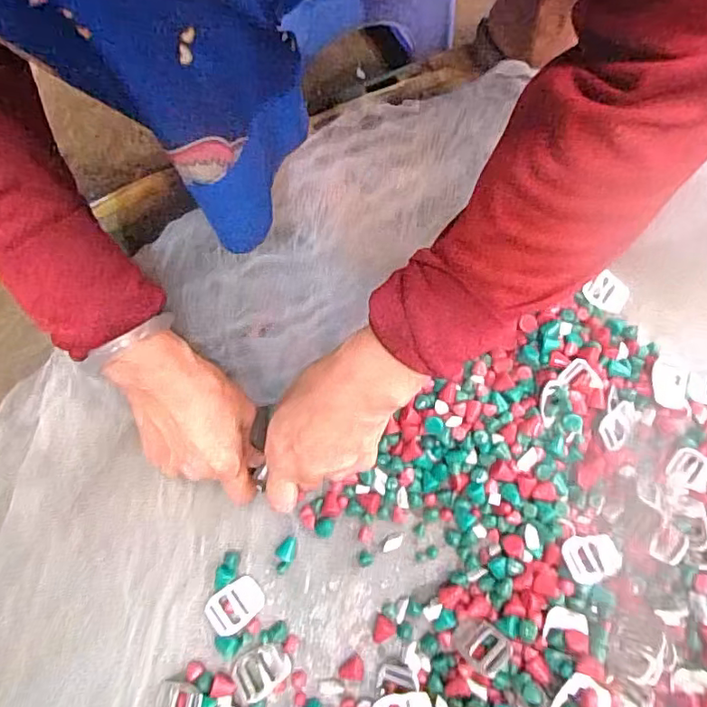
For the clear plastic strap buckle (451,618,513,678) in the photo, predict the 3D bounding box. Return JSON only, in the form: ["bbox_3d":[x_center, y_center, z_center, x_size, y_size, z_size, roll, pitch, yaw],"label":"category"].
[{"bbox_3d":[0.087,0.199,0.381,0.028,0.007,0.036,-44,52,-17],"label":"clear plastic strap buckle"}]

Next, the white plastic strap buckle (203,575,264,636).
[{"bbox_3d":[-0.085,0.179,0.394,0.042,0.004,0.029,-34,76,-12],"label":"white plastic strap buckle"}]

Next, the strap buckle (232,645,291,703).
[{"bbox_3d":[-0.063,0.217,0.382,0.036,0.005,0.029,-30,75,-11],"label":"strap buckle"}]

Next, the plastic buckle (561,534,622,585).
[{"bbox_3d":[0.170,0.145,0.399,0.044,0.004,0.032,-13,53,-15],"label":"plastic buckle"}]

